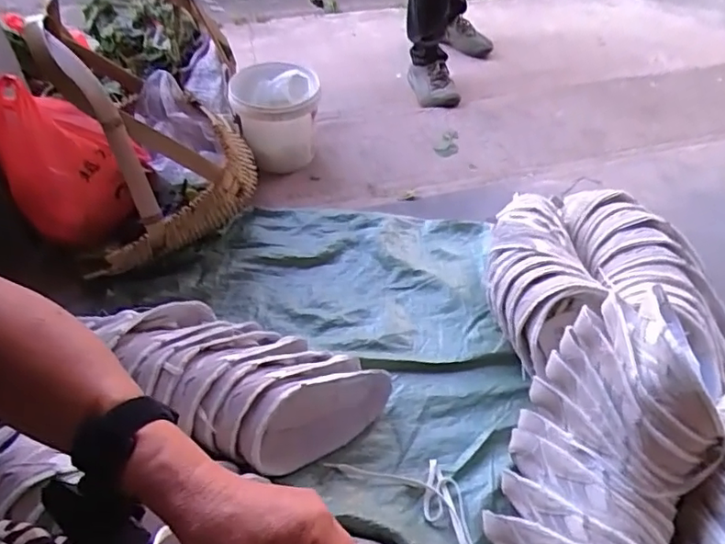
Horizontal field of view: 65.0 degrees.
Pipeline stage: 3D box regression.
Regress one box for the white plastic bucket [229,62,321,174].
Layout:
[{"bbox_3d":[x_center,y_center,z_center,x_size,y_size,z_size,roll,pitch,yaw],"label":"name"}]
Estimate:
[{"bbox_3d":[-0.194,-0.345,1.276,0.186,0.204,0.179,-4,48,-6],"label":"white plastic bucket"}]

